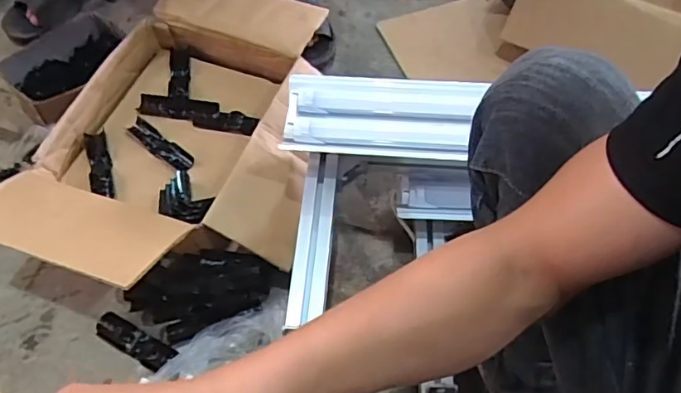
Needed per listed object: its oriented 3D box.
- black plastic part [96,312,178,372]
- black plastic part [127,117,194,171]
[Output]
[{"bbox_3d":[-0.279,0.199,0.741,0.121,0.034,0.036,26,63,16],"label":"black plastic part"},{"bbox_3d":[-0.273,-0.078,0.826,0.124,0.009,0.031,34,65,19],"label":"black plastic part"}]

